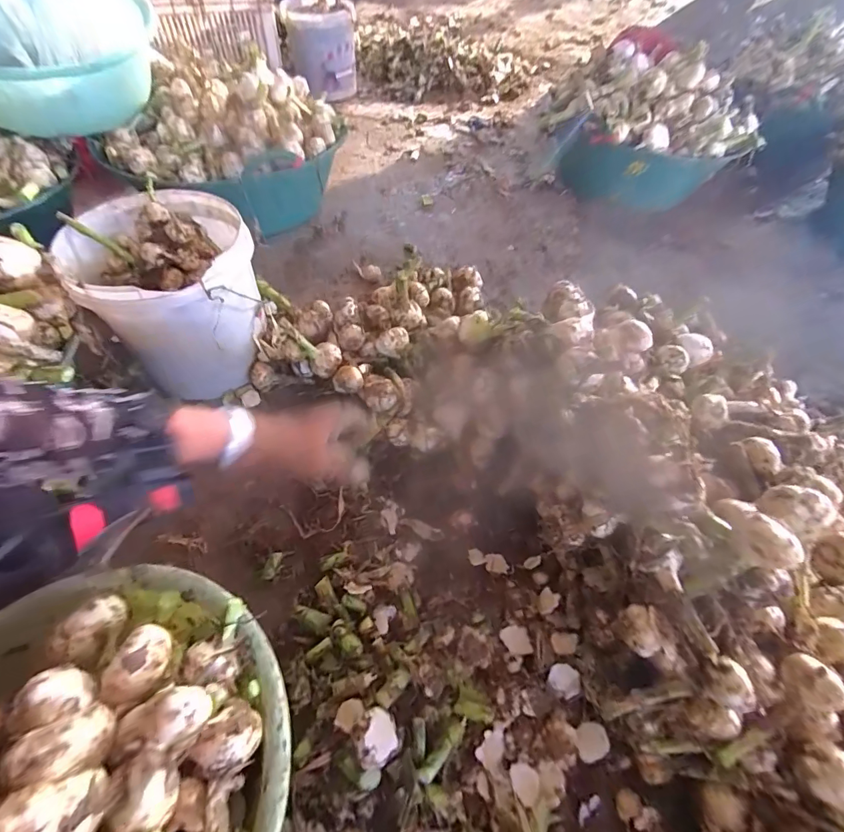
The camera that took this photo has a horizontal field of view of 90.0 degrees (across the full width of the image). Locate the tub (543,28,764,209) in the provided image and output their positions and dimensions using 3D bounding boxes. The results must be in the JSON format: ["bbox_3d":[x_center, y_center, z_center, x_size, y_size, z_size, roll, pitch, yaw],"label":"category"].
[{"bbox_3d":[0.609,-0.789,1.154,0.491,0.278,0.395,12,57,6],"label":"tub"}]

